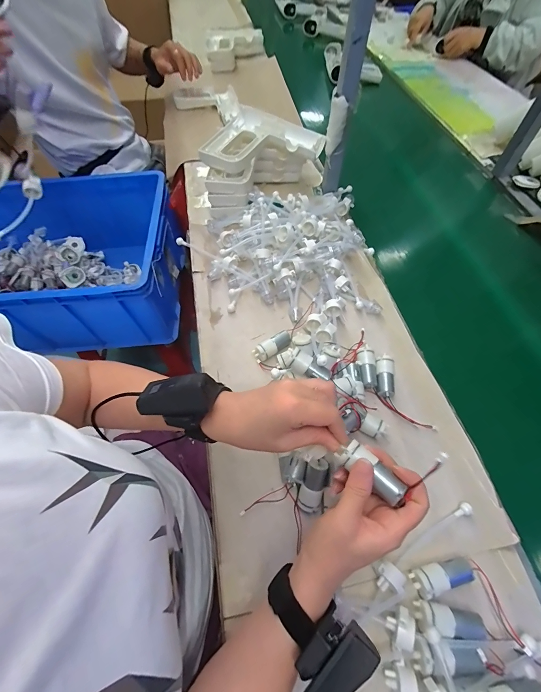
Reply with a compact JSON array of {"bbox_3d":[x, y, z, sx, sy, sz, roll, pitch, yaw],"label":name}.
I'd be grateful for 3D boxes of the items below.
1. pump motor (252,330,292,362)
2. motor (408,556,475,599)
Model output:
[{"bbox_3d":[0.005,0.001,0.488,0.065,0.025,0.024,-31,63,-17],"label":"pump motor"},{"bbox_3d":[0.186,0.247,0.332,0.065,0.022,0.025,-14,60,-8],"label":"motor"}]

